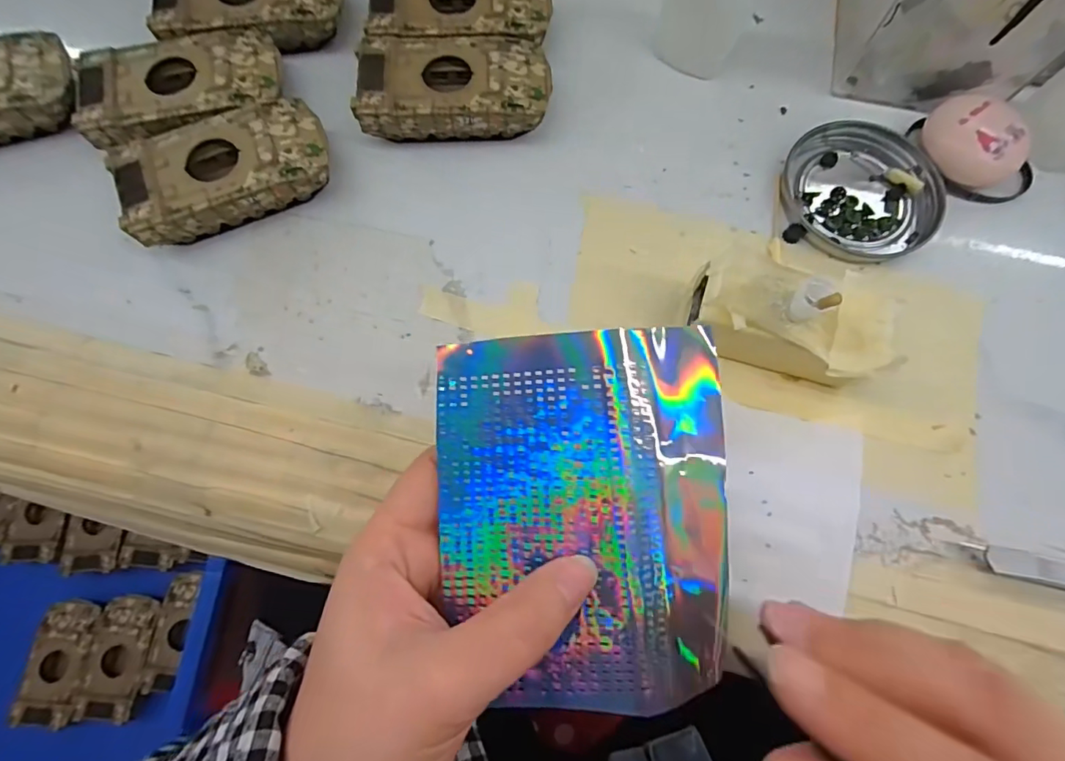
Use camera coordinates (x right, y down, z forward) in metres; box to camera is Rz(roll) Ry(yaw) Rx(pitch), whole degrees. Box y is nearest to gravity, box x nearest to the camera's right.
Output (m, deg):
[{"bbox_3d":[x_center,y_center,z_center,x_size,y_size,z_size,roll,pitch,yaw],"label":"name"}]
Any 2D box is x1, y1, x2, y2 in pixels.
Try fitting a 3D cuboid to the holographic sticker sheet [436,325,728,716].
[{"bbox_3d":[0.018,0.044,0.170,0.097,0.029,0.119,-3,74,-2],"label":"holographic sticker sheet"}]

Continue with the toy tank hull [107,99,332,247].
[{"bbox_3d":[-0.147,-0.101,0.252,0.093,0.027,0.048,-21,75,-7],"label":"toy tank hull"}]

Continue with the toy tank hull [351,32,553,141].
[{"bbox_3d":[-0.040,-0.150,0.268,0.094,0.026,0.050,0,74,-1],"label":"toy tank hull"}]

